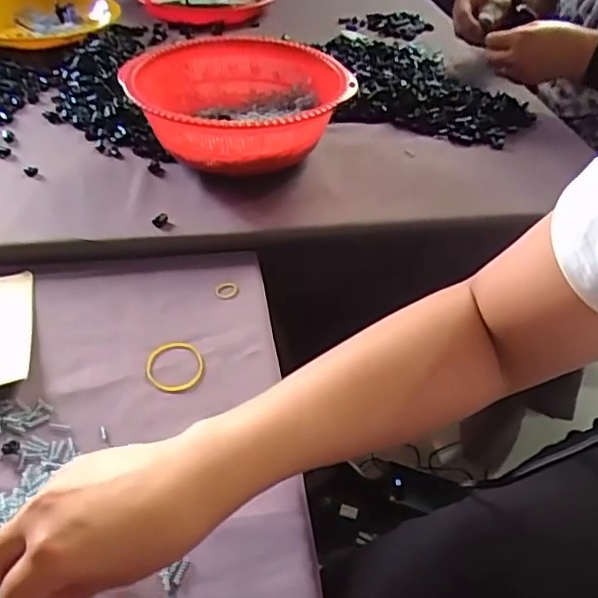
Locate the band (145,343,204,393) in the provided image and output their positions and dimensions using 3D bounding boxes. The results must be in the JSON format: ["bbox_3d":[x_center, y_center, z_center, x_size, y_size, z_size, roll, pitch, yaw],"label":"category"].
[{"bbox_3d":[-0.098,0.053,0.481,0.045,0.005,0.049,4,42,-3],"label":"band"}]

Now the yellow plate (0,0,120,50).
[{"bbox_3d":[-0.364,-0.391,0.852,0.177,0.053,0.178,4,42,-3],"label":"yellow plate"}]

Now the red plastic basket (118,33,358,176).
[{"bbox_3d":[-0.070,-0.211,0.674,0.233,0.096,0.240,11,42,5],"label":"red plastic basket"}]

